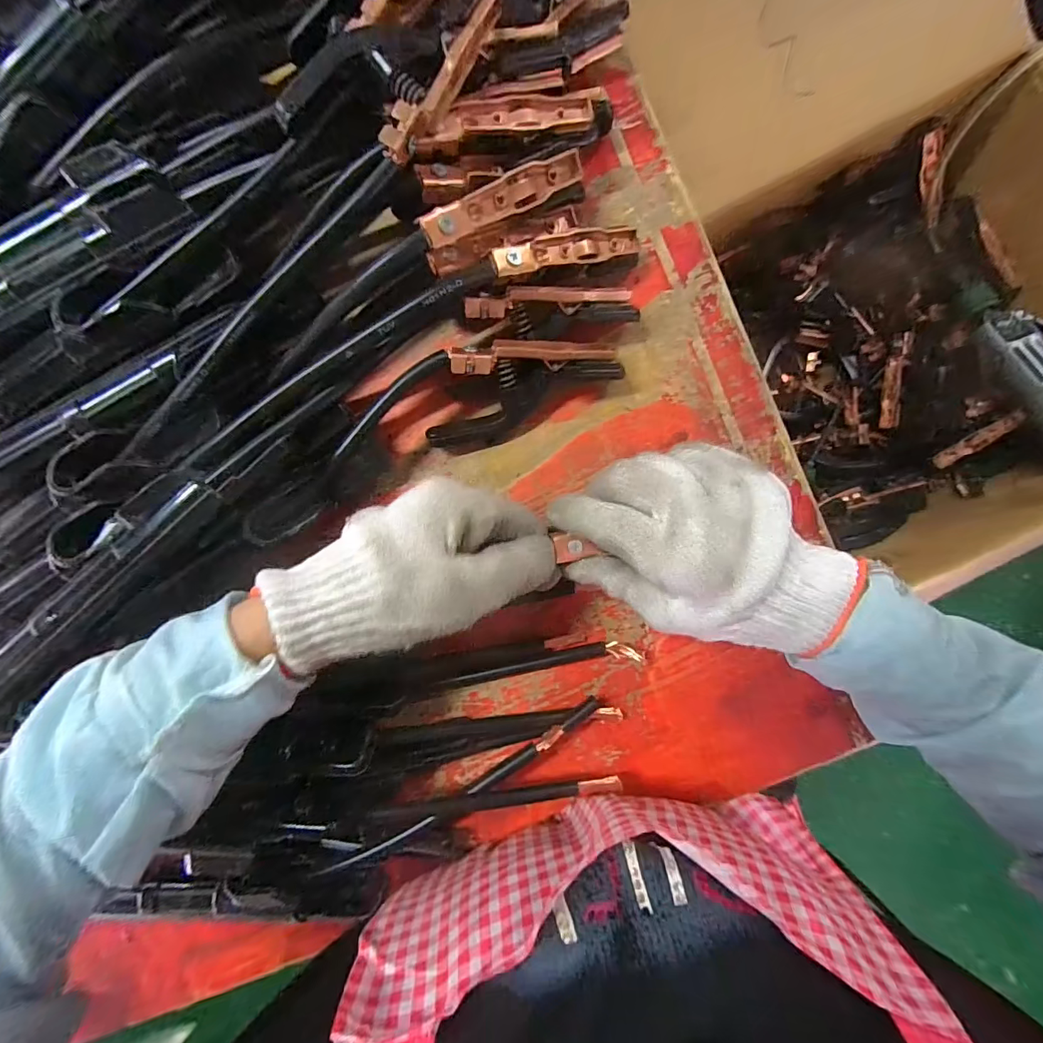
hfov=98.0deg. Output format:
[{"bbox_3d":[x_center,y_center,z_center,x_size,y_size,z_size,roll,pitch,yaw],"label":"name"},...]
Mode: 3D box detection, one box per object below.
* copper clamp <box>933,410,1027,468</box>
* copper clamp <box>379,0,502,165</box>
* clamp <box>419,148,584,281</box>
[{"bbox_3d":[0.471,-0.084,0.467,0.013,0.017,0.077,40,135,0],"label":"copper clamp"},{"bbox_3d":[-0.037,-0.208,0.212,0.010,0.023,0.092,32,94,1],"label":"copper clamp"},{"bbox_3d":[-0.008,-0.158,0.236,0.098,0.034,0.019,-35,91,-20],"label":"clamp"}]

